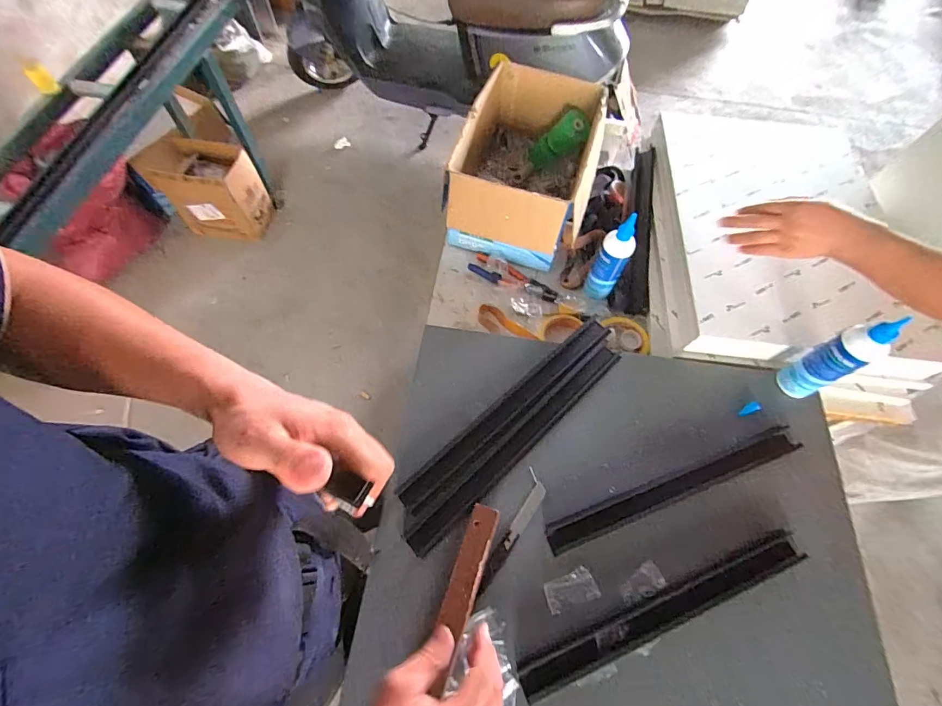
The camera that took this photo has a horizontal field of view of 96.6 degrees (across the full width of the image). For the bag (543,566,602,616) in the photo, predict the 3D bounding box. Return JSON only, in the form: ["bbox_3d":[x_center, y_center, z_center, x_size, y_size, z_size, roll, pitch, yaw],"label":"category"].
[{"bbox_3d":[0.132,0.313,0.552,0.070,0.004,0.038,-19,65,-11],"label":"bag"}]

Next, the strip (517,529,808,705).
[{"bbox_3d":[0.245,0.323,0.528,0.394,0.023,0.040,-19,65,-11],"label":"strip"}]

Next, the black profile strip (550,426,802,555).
[{"bbox_3d":[0.296,0.192,0.600,0.401,0.018,0.040,-18,65,-10],"label":"black profile strip"}]

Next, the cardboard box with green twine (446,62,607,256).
[{"bbox_3d":[0.110,-0.386,0.858,0.250,0.196,0.383,11,63,4],"label":"cardboard box with green twine"}]

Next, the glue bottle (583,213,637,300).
[{"bbox_3d":[0.253,-0.167,0.762,0.057,0.177,0.041,26,65,11],"label":"glue bottle"}]

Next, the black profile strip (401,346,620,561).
[{"bbox_3d":[0.075,0.129,0.625,0.420,0.018,0.046,-40,71,-19],"label":"black profile strip"}]

